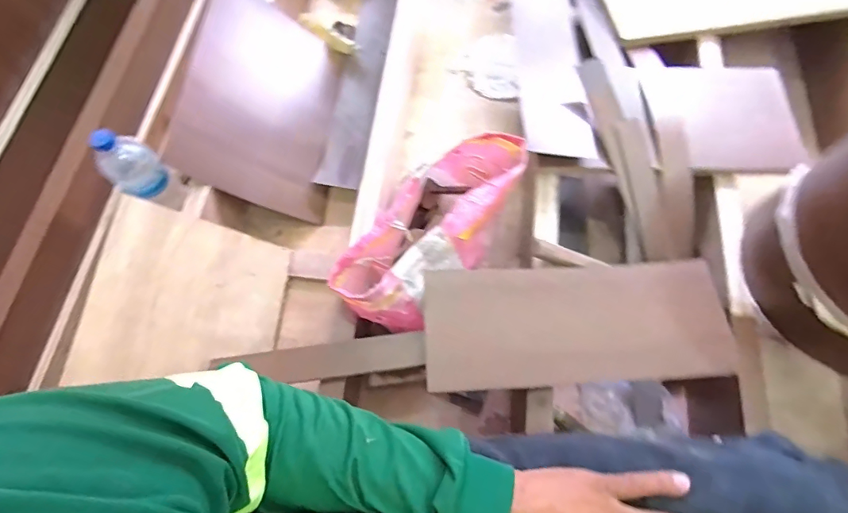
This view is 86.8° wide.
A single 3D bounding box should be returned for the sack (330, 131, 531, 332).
[{"bbox_3d":[0.010,-0.038,0.745,0.194,0.214,0.344,24,71,12],"label":"sack"}]

